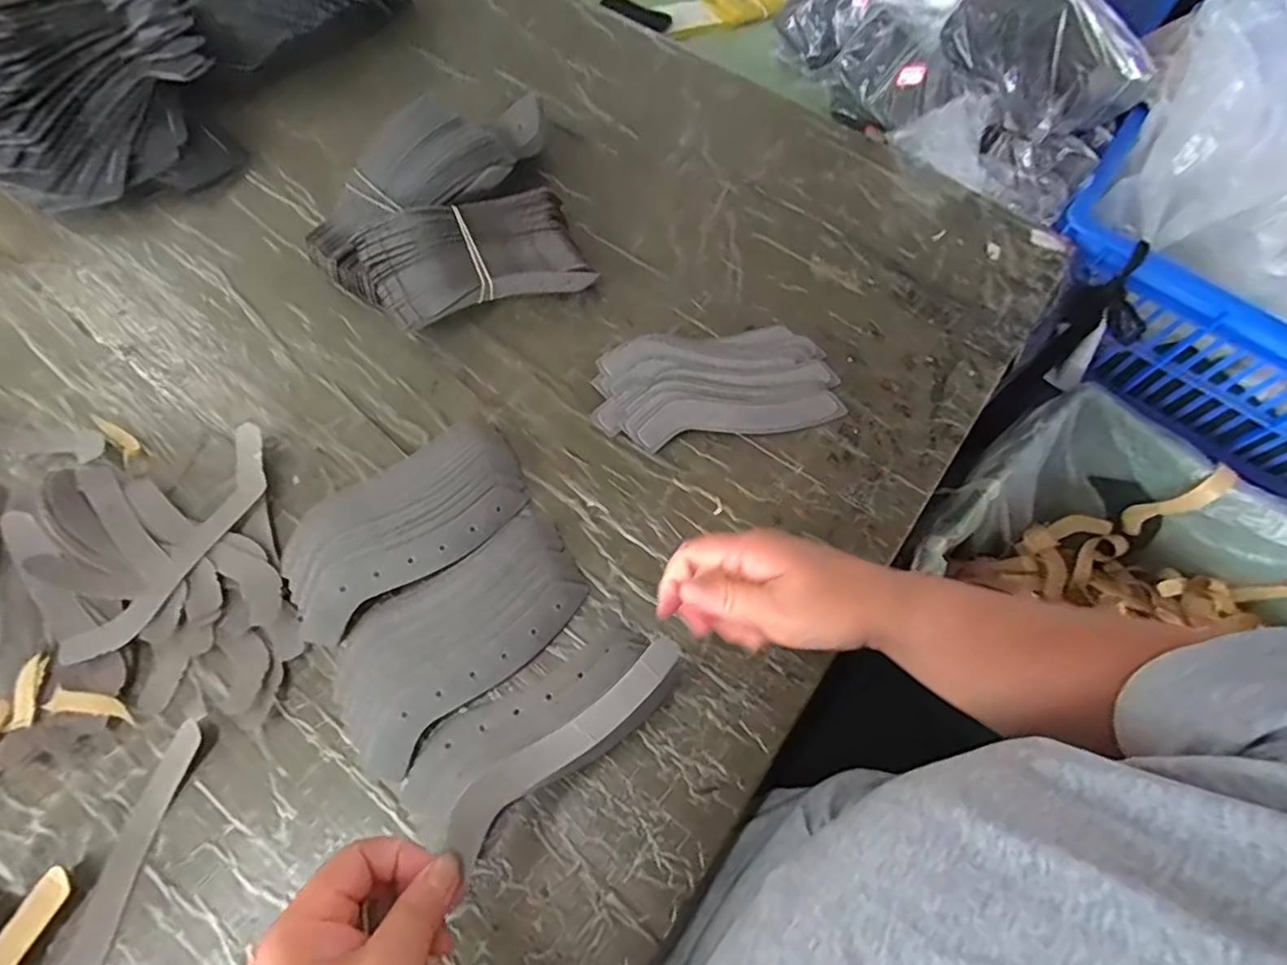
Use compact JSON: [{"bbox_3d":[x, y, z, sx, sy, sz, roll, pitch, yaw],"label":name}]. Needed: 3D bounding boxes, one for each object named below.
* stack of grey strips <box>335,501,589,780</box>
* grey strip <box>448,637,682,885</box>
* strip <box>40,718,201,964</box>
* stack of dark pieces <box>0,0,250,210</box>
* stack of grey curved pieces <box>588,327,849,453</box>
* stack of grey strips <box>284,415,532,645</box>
[{"bbox_3d":[-0.122,0.093,0.409,0.173,0.013,0.095,-40,73,-19],"label":"stack of grey strips"},{"bbox_3d":[-0.038,0.133,0.320,0.143,0.007,0.027,-35,71,-17],"label":"grey strip"},{"bbox_3d":[-0.294,0.216,0.352,0.029,0.006,0.149,15,65,4],"label":"strip"},{"bbox_3d":[-0.532,-0.393,0.594,0.218,0.074,0.315,-27,69,-15],"label":"stack of dark pieces"},{"bbox_3d":[0.058,-0.080,0.498,0.188,0.017,0.094,-8,65,-7],"label":"stack of grey curved pieces"},{"bbox_3d":[-0.168,0.021,0.436,0.174,0.019,0.096,-34,71,-17],"label":"stack of grey strips"}]

